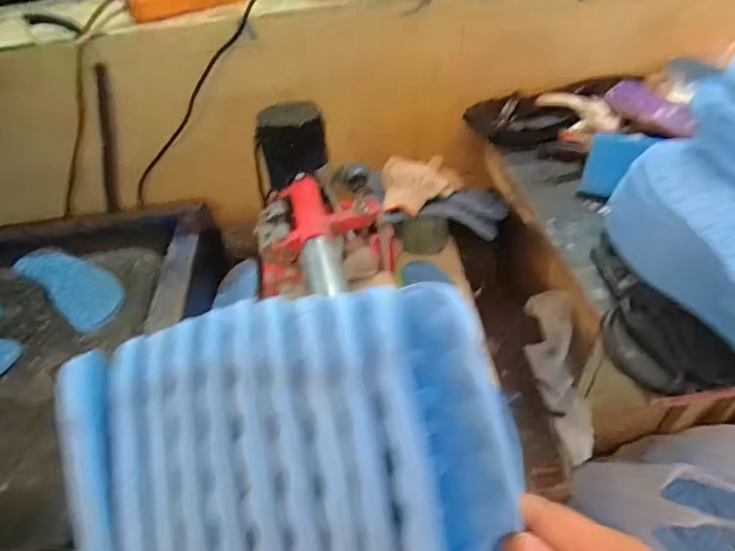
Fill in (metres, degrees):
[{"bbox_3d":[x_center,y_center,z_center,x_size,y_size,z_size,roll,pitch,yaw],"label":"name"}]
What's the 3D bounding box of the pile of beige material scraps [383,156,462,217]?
[{"bbox_3d":[0.090,-0.153,0.730,0.130,0.058,0.081,-11,42,-6],"label":"pile of beige material scraps"}]

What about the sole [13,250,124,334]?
[{"bbox_3d":[-0.429,0.009,0.654,0.224,0.013,0.079,25,50,30],"label":"sole"}]

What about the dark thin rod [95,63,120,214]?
[{"bbox_3d":[-0.424,-0.213,0.735,0.020,0.250,0.010,7,39,-17],"label":"dark thin rod"}]

